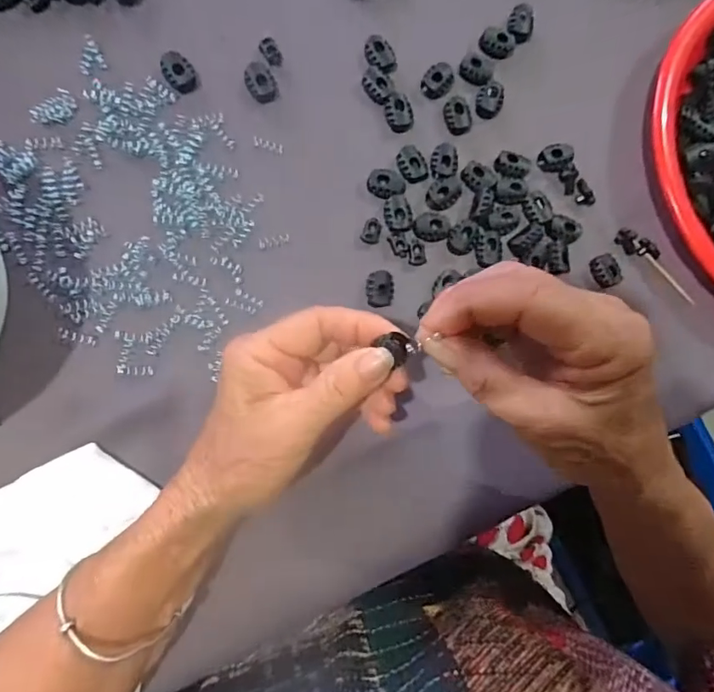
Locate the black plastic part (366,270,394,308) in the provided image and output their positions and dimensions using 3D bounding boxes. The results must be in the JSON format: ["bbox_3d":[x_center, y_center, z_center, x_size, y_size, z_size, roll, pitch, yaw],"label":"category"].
[{"bbox_3d":[0.014,-0.035,0.298,0.016,0.010,0.022,0,85,-9],"label":"black plastic part"}]

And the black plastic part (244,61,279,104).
[{"bbox_3d":[-0.060,-0.164,0.298,0.017,0.009,0.025,-25,89,-10],"label":"black plastic part"}]

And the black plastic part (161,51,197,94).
[{"bbox_3d":[-0.108,-0.166,0.290,0.017,0.007,0.024,-39,92,-10],"label":"black plastic part"}]

